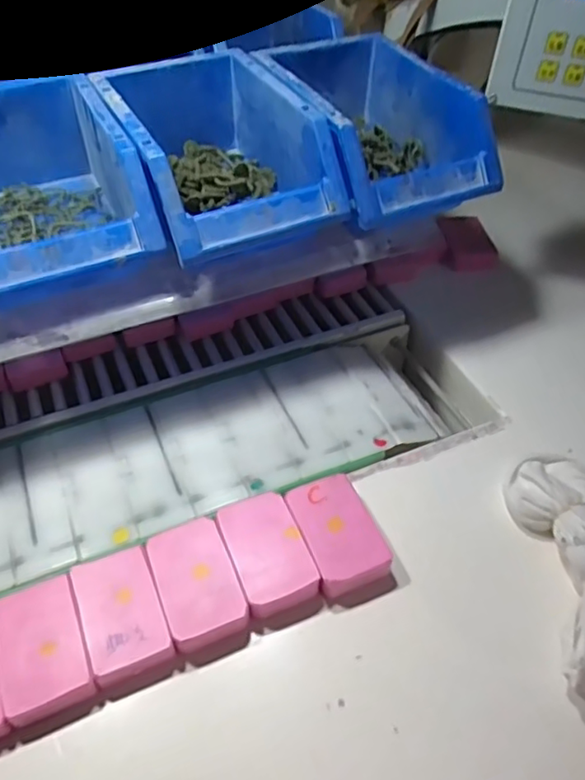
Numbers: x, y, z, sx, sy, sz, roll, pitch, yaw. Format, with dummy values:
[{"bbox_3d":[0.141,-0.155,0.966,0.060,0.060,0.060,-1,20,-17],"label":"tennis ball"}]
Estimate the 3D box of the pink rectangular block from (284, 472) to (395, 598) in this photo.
[{"bbox_3d":[0.030,0.093,0.396,0.047,0.021,0.074,-16,50,-15],"label":"pink rectangular block"}]

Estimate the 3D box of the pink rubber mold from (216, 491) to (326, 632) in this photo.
[{"bbox_3d":[-0.015,0.104,0.381,0.045,0.017,0.078,-17,50,-16],"label":"pink rubber mold"}]

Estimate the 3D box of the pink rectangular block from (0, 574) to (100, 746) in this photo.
[{"bbox_3d":[-0.138,0.146,0.342,0.044,0.015,0.077,-18,51,-16],"label":"pink rectangular block"}]

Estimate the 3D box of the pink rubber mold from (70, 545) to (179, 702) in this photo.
[{"bbox_3d":[-0.098,0.131,0.356,0.044,0.017,0.076,-18,51,-16],"label":"pink rubber mold"}]

